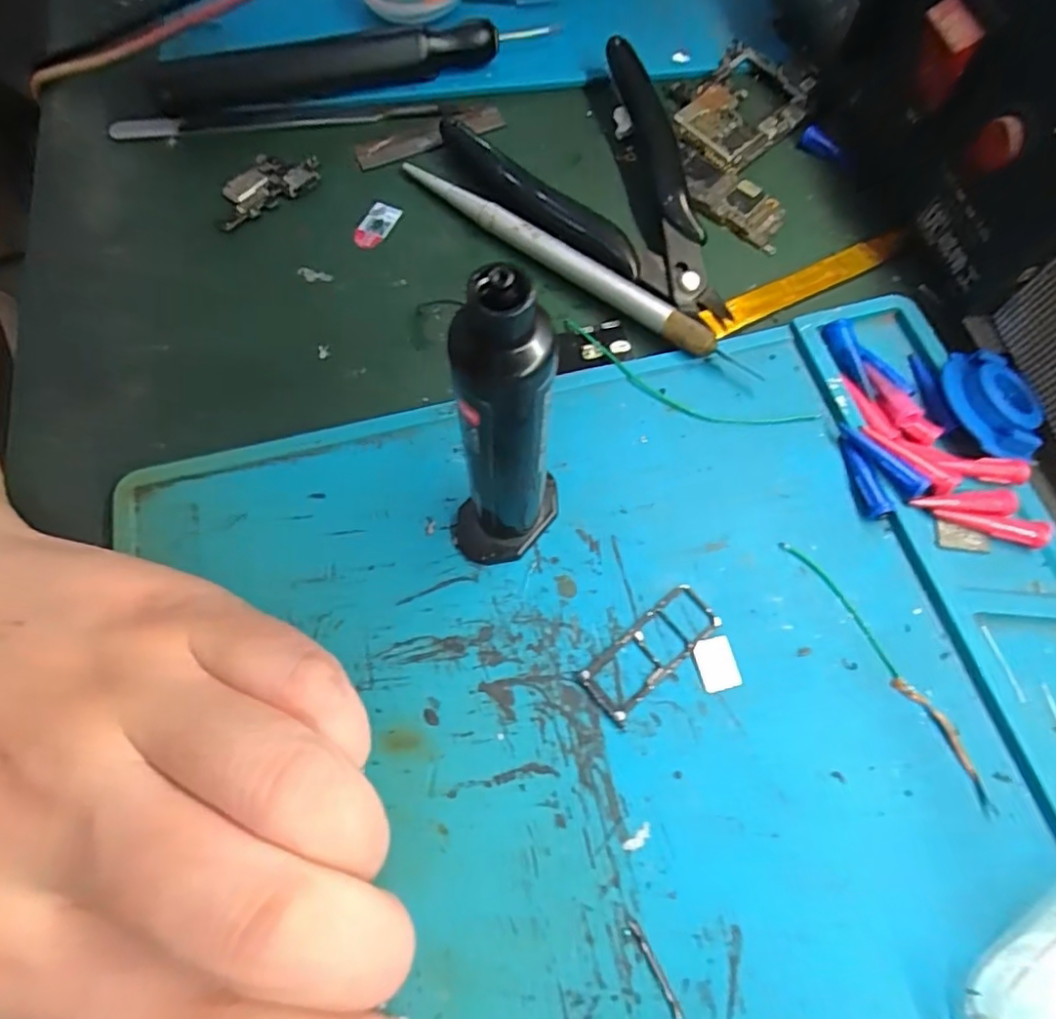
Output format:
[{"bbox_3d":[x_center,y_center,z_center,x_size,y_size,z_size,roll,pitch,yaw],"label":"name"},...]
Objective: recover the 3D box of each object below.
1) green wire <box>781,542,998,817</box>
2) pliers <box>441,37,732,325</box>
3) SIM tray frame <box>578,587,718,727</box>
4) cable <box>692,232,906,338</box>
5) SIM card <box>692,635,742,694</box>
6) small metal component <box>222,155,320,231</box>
[{"bbox_3d":[0.092,0.039,0.157,0.006,0.004,0.076,-29,69,-10],"label":"green wire"},{"bbox_3d":[0.029,-0.106,0.207,0.070,0.017,0.105,-30,71,-12],"label":"pliers"},{"bbox_3d":[0.032,0.036,0.158,0.039,0.004,0.015,-38,71,-13],"label":"SIM tray frame"},{"bbox_3d":[0.090,-0.074,0.204,0.073,0.005,0.010,-27,70,-11],"label":"cable"},{"bbox_3d":[0.048,0.039,0.158,0.010,0.004,0.013,-13,75,-3],"label":"SIM card"},{"bbox_3d":[-0.093,-0.114,0.218,0.039,0.006,0.022,-36,72,-14],"label":"small metal component"}]

